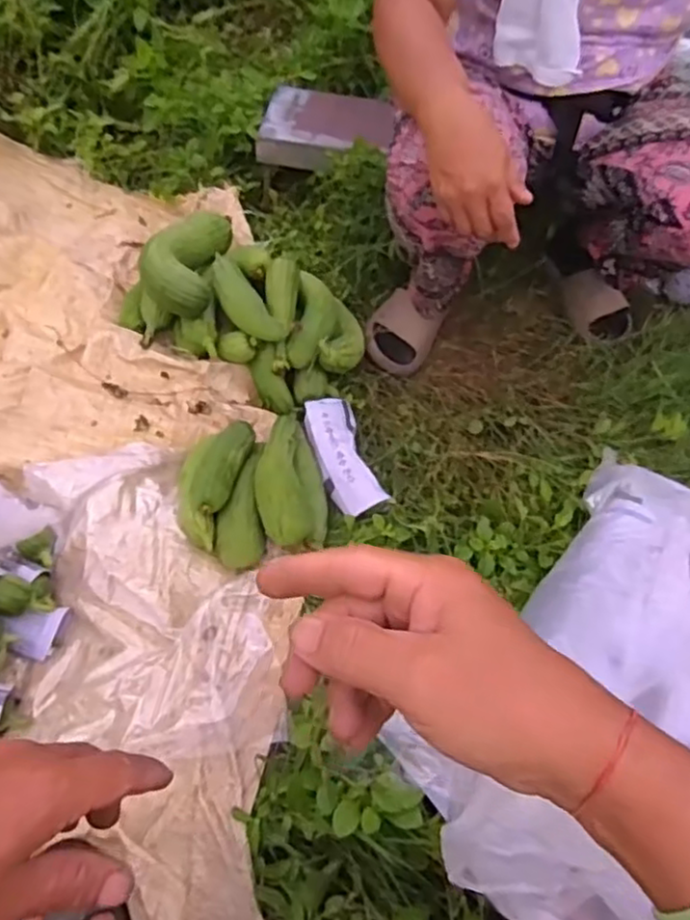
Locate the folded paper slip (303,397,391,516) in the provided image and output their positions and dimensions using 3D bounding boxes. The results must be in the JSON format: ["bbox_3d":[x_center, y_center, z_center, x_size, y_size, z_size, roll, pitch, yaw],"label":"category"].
[{"bbox_3d":[-0.004,-0.012,0.930,0.071,0.037,0.194,-13,59,-9],"label":"folded paper slip"}]

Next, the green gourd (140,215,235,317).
[{"bbox_3d":[-0.232,-0.290,0.981,0.105,0.058,0.177,5,58,2],"label":"green gourd"}]

